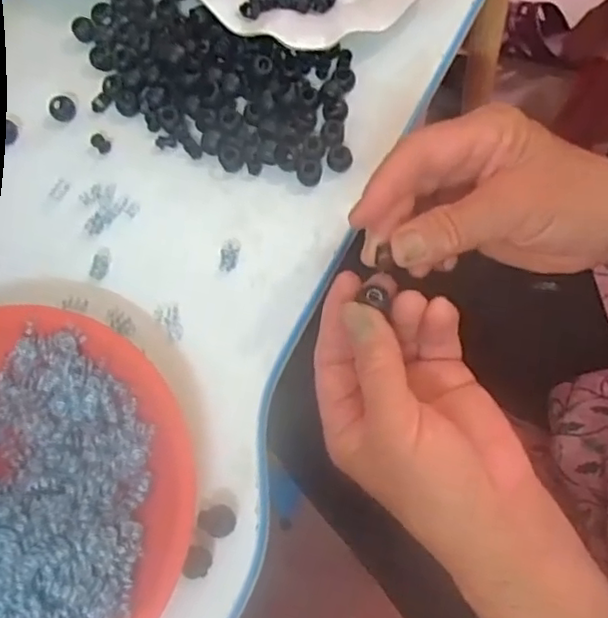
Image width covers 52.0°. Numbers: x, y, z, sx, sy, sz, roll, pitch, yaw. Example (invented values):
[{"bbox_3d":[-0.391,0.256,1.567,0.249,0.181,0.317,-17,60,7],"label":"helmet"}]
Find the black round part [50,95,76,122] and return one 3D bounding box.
[{"bbox_3d":[-0.153,-0.127,0.395,0.016,0.008,0.014,-35,74,-9],"label":"black round part"}]

